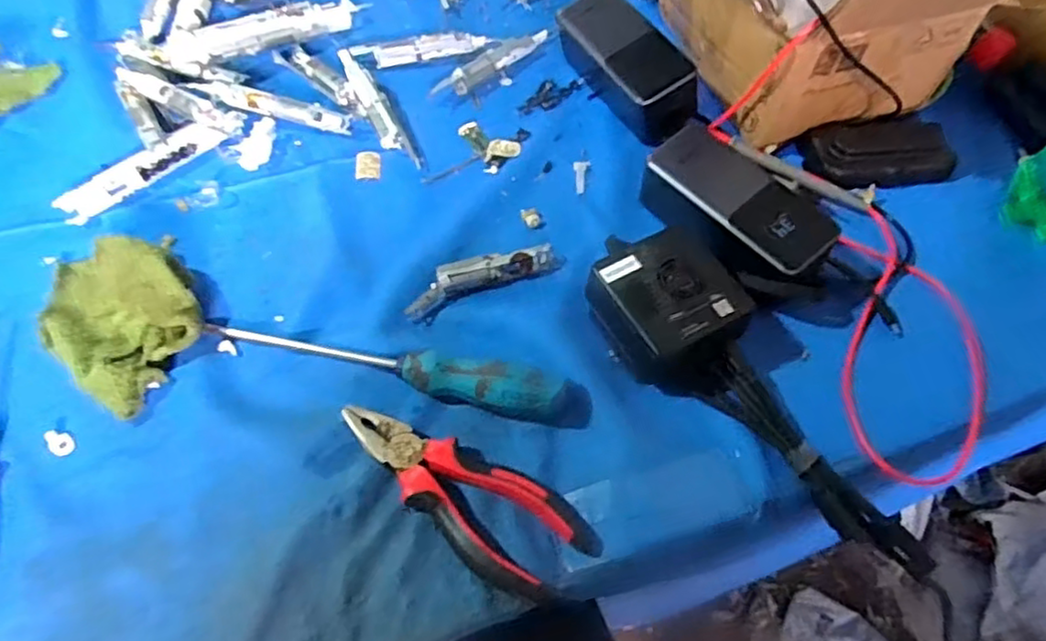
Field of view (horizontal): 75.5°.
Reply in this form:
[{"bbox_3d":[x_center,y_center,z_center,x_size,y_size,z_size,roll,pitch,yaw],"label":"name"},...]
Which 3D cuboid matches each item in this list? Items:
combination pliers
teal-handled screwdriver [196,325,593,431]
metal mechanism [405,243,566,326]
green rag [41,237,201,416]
[{"bbox_3d":[-0.036,0.099,0.381,0.157,0.015,0.055,27,63,15],"label":"combination pliers"},{"bbox_3d":[-0.082,0.032,0.416,0.246,0.025,0.029,10,60,6],"label":"teal-handled screwdriver"},{"bbox_3d":[-0.029,-0.031,0.461,0.108,0.013,0.030,-23,62,-13],"label":"metal mechanism"},{"bbox_3d":[-0.261,-0.013,0.435,0.128,0.036,0.100,34,65,18],"label":"green rag"}]

